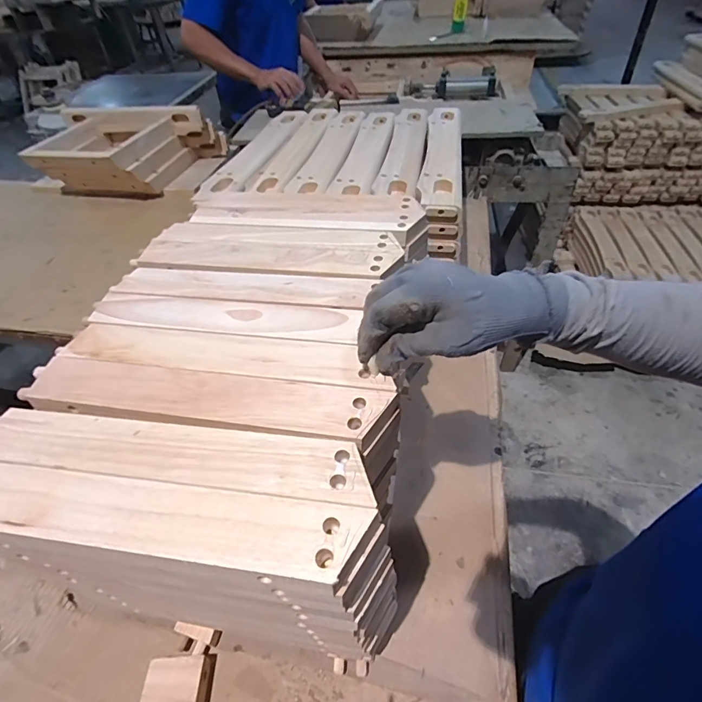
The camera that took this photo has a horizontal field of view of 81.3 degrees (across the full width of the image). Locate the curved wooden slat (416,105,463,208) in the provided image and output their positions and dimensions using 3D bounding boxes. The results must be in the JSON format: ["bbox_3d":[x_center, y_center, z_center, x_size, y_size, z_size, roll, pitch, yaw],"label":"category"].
[{"bbox_3d":[0.180,-0.391,0.792,0.071,0.026,0.468,5,47,10],"label":"curved wooden slat"}]

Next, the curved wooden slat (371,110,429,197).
[{"bbox_3d":[0.110,-0.411,0.830,0.070,0.027,0.421,5,47,10],"label":"curved wooden slat"}]

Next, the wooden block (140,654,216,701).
[{"bbox_3d":[-0.168,0.336,0.396,0.058,0.034,0.064,-7,46,-1],"label":"wooden block"}]

